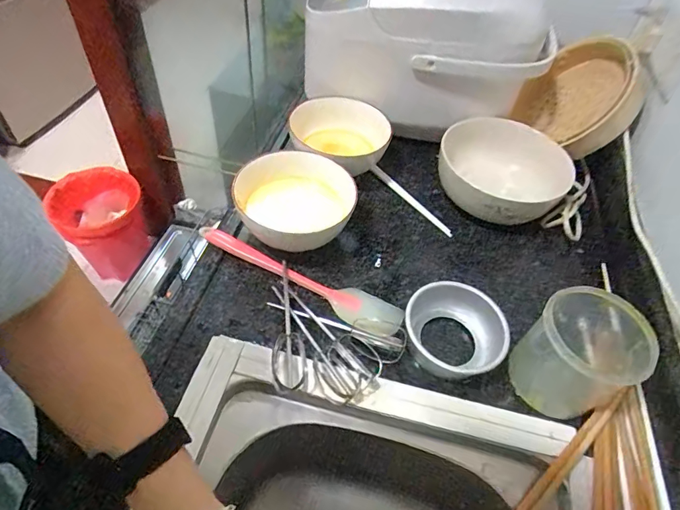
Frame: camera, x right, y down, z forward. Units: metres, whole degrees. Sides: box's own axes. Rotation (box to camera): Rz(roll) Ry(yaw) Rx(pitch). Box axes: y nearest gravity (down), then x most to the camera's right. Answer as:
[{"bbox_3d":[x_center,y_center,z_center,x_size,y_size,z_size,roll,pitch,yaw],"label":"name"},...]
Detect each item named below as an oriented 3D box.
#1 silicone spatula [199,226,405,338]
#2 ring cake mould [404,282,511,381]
[{"bbox_3d":[-0.049,0.021,0.537,0.270,0.020,0.051,27,53,16],"label":"silicone spatula"},{"bbox_3d":[0.127,0.086,0.489,0.109,0.051,0.104,3,51,-3],"label":"ring cake mould"}]

